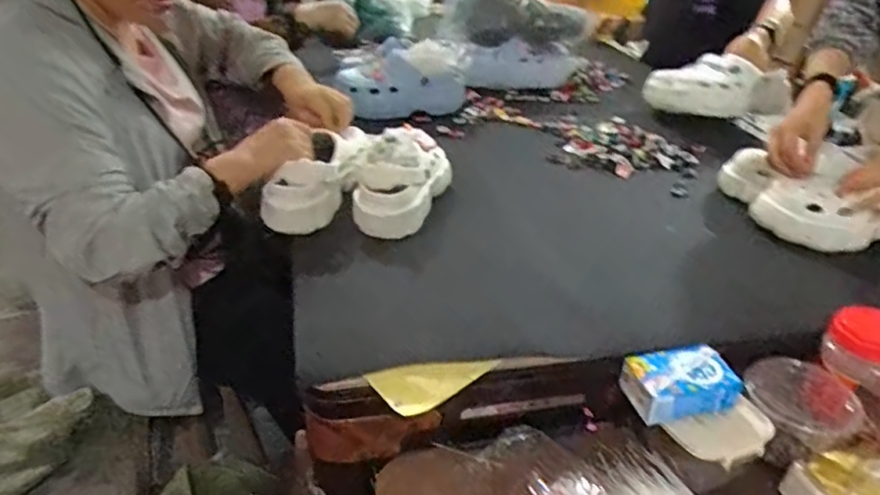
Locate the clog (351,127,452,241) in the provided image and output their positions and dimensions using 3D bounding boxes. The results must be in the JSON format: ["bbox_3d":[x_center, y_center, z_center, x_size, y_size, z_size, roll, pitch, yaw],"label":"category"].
[{"bbox_3d":[-0.049,-0.119,0.916,0.098,0.120,0.221,11,33,12],"label":"clog"}]

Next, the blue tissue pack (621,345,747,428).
[{"bbox_3d":[0.261,0.149,0.669,0.111,0.045,0.071,-7,33,-16],"label":"blue tissue pack"}]

